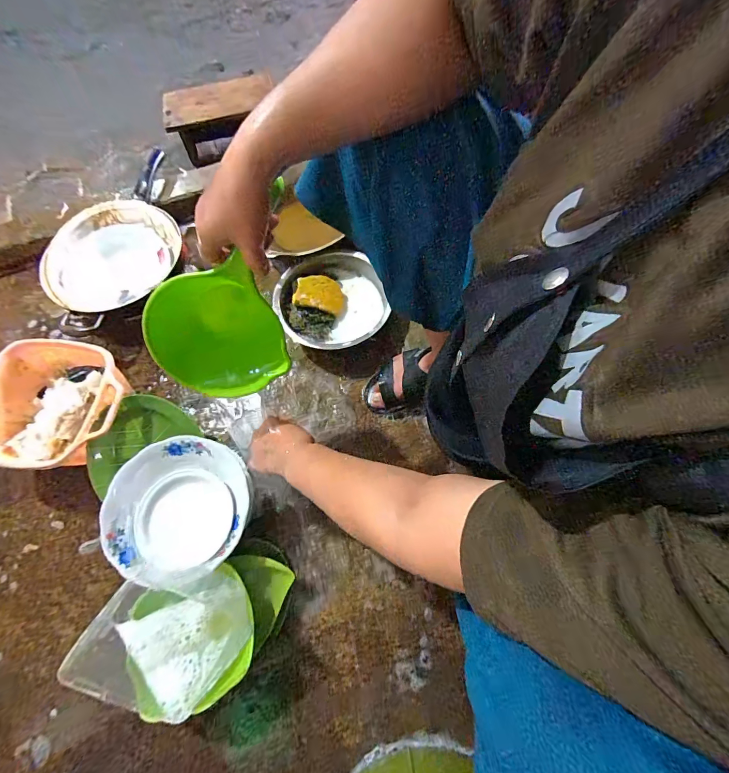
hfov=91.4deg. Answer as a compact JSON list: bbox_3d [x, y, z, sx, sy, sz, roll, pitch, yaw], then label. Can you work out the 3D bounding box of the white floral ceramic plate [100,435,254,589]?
[{"bbox_3d":[-0.278,0.179,0.529,0.205,0.029,0.196,0,65,1],"label":"white floral ceramic plate"}]

